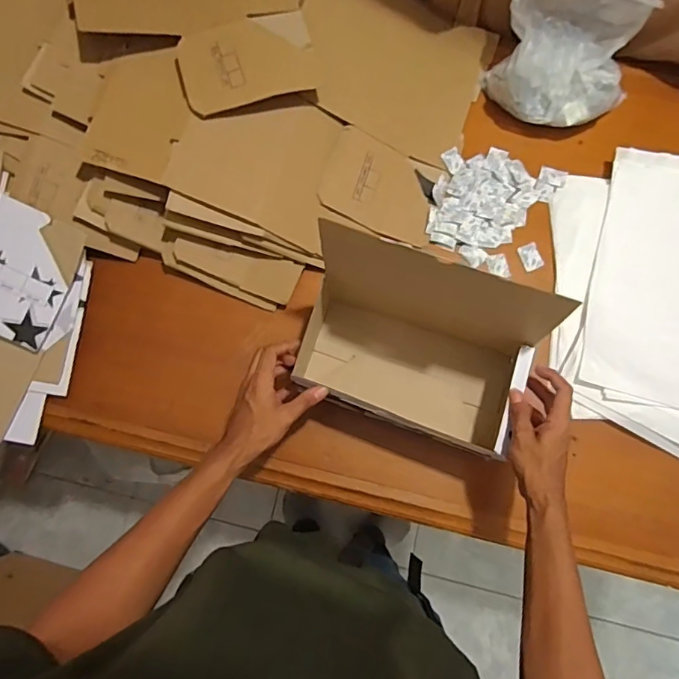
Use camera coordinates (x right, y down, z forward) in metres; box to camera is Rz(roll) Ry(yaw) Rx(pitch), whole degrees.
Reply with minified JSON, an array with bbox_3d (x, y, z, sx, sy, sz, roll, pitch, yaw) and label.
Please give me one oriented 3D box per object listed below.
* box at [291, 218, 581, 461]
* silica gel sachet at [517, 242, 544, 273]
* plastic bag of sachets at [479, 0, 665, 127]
[{"bbox_3d":[0.096,0.016,0.661,0.280,0.193,0.173,22,80,5],"label":"box"},{"bbox_3d":[0.287,-0.124,0.763,0.029,0.004,0.042,-17,79,-2],"label":"silica gel sachet"},{"bbox_3d":[0.332,-0.418,0.737,0.208,0.158,0.158,20,80,5],"label":"plastic bag of sachets"}]

